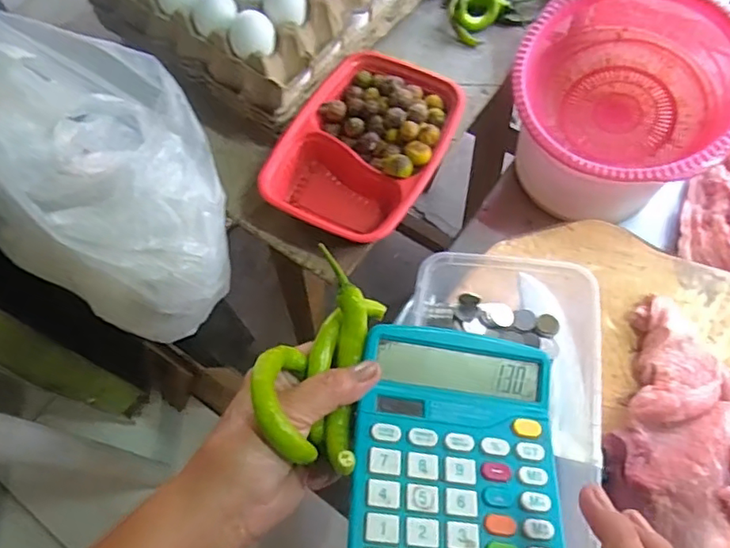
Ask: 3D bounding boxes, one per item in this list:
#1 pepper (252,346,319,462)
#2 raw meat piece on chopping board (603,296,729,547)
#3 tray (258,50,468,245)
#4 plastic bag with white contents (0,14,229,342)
[{"bbox_3d":[-0.044,0.069,0.313,0.025,0.040,0.063,-9,66,-1],"label":"pepper"},{"bbox_3d":[0.281,0.129,0.501,0.161,0.056,0.217,-19,67,-5],"label":"raw meat piece on chopping board"},{"bbox_3d":[0.004,-0.127,0.582,0.149,0.052,0.212,23,70,13],"label":"tray"},{"bbox_3d":[-0.258,-0.114,0.470,0.183,0.157,0.394,-49,115,-16],"label":"plastic bag with white contents"}]

